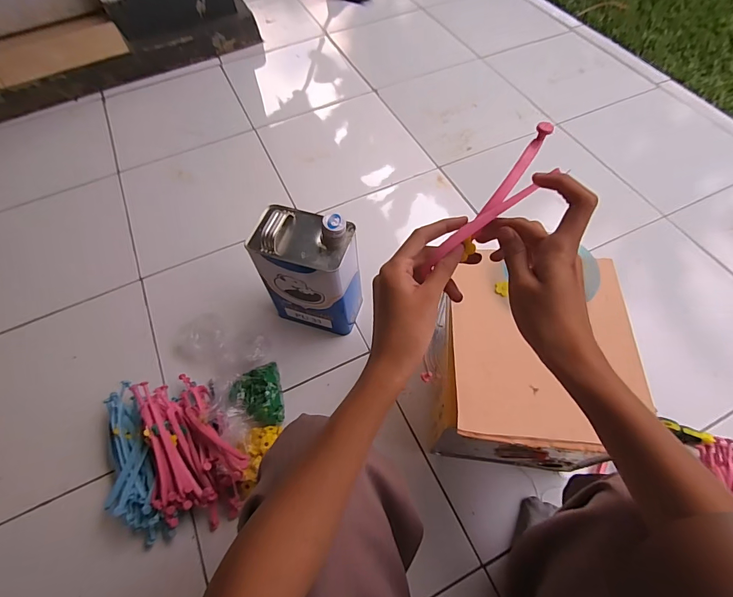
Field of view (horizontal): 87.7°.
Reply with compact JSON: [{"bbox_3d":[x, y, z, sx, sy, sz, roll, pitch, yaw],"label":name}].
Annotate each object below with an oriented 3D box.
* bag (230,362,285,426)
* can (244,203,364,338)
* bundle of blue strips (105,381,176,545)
[{"bbox_3d":[-0.205,0.179,0.712,0.089,0.045,0.125,-16,61,-6],"label":"bag"},{"bbox_3d":[-0.104,-0.055,0.711,0.161,0.232,0.117,17,62,12],"label":"can"},{"bbox_3d":[-0.391,0.273,0.646,0.084,0.062,0.257,-18,61,-8],"label":"bundle of blue strips"}]

